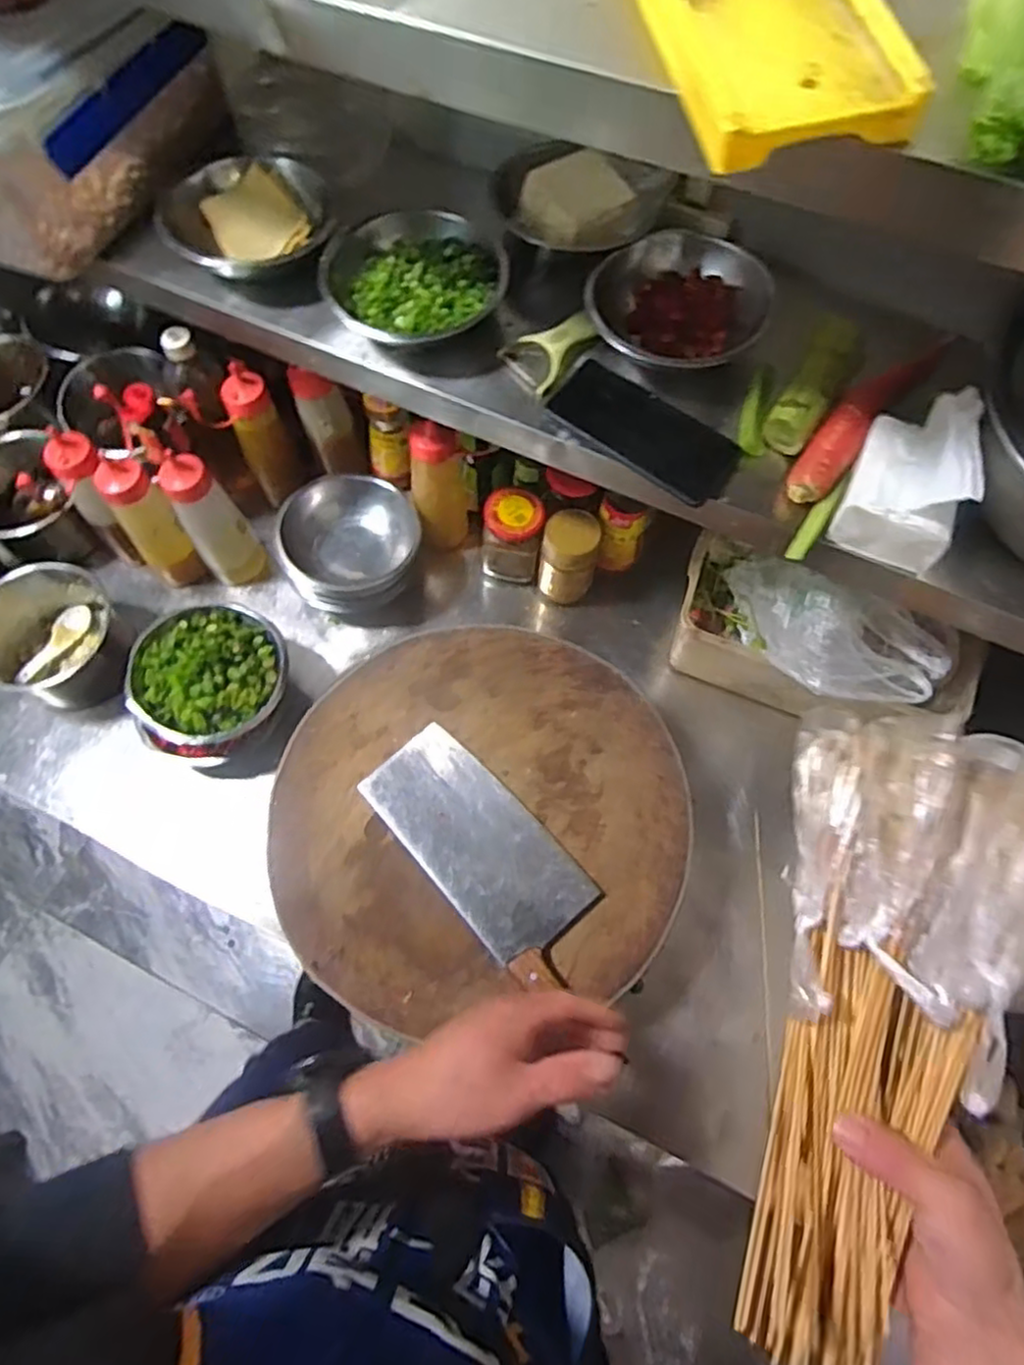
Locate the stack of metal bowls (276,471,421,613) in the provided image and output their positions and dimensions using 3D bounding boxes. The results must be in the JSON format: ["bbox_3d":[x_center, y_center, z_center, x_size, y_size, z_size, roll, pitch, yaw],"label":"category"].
[{"bbox_3d":[-0.194,-0.159,0.853,0.163,0.108,0.142,3,67,0],"label":"stack of metal bowls"}]

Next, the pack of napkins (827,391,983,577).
[{"bbox_3d":[0.315,-0.164,0.553,0.081,0.093,0.105,23,69,8],"label":"pack of napkins"}]

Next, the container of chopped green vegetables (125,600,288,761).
[{"bbox_3d":[-0.327,-0.002,0.781,0.155,0.114,0.161,0,67,-1],"label":"container of chopped green vegetables"}]

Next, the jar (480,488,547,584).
[{"bbox_3d":[0.000,-0.176,0.861,0.070,0.106,0.067,0,67,-1],"label":"jar"}]

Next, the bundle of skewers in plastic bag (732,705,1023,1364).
[{"bbox_3d":[0.230,0.204,0.419,0.162,0.079,0.363,19,80,7],"label":"bundle of skewers in plastic bag"}]

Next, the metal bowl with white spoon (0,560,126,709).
[{"bbox_3d":[-0.516,-0.050,0.799,0.142,0.108,0.141,0,67,-1],"label":"metal bowl with white spoon"}]

